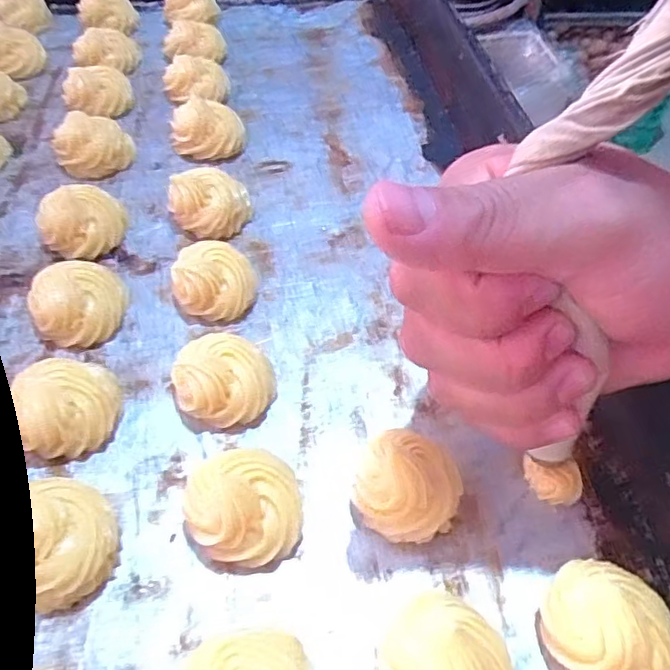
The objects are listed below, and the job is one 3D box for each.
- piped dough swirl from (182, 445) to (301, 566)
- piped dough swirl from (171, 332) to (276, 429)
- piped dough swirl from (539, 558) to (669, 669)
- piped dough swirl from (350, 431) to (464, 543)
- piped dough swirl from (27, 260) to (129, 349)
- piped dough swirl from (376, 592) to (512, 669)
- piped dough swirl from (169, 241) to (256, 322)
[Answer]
[{"bbox_3d":[-0.031,0.060,0.215,0.037,0.020,0.037,0,51,0],"label":"piped dough swirl"},{"bbox_3d":[-0.044,0.017,0.249,0.038,0.022,0.034,-2,51,-1],"label":"piped dough swirl"},{"bbox_3d":[0.082,0.090,0.190,0.036,0.019,0.039,0,51,0],"label":"piped dough swirl"},{"bbox_3d":[0.024,0.054,0.214,0.034,0.027,0.040,26,56,20],"label":"piped dough swirl"},{"bbox_3d":[-0.113,-0.014,0.276,0.038,0.017,0.036,-9,51,-7],"label":"piped dough swirl"},{"bbox_3d":[0.033,0.097,0.181,0.038,0.023,0.037,0,51,0],"label":"piped dough swirl"},{"bbox_3d":[-0.054,-0.026,0.284,0.034,0.022,0.034,5,51,4],"label":"piped dough swirl"}]

